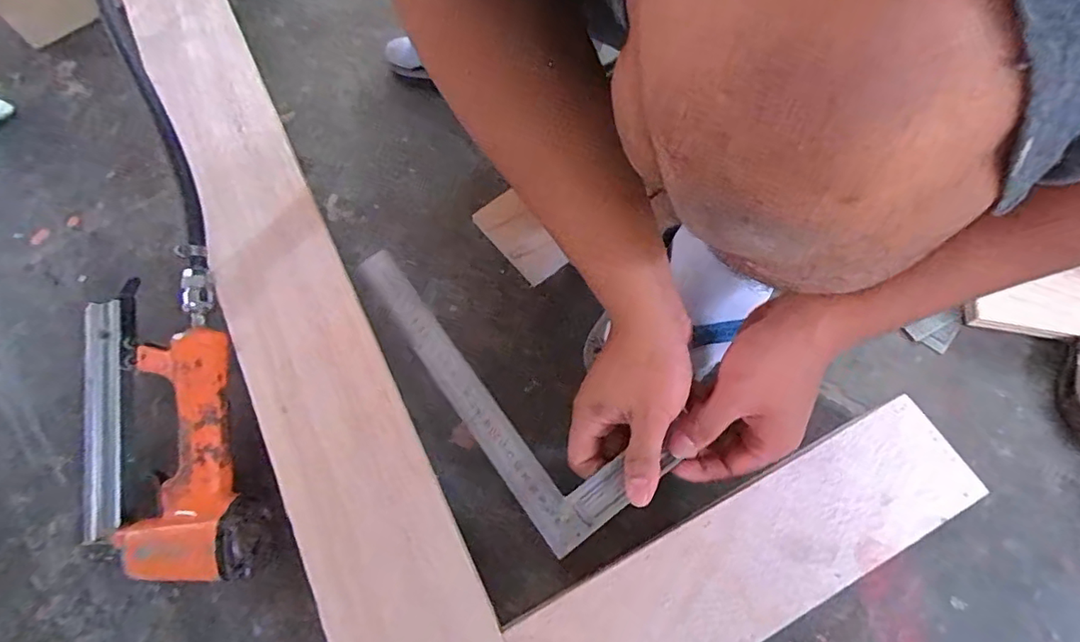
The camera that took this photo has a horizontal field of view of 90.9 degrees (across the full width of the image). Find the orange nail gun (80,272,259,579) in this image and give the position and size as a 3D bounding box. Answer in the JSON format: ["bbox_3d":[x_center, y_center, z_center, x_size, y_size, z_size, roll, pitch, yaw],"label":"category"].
[{"bbox_3d":[-0.307,0.090,0.435,0.145,0.053,0.239,-17,79,12],"label":"orange nail gun"}]

